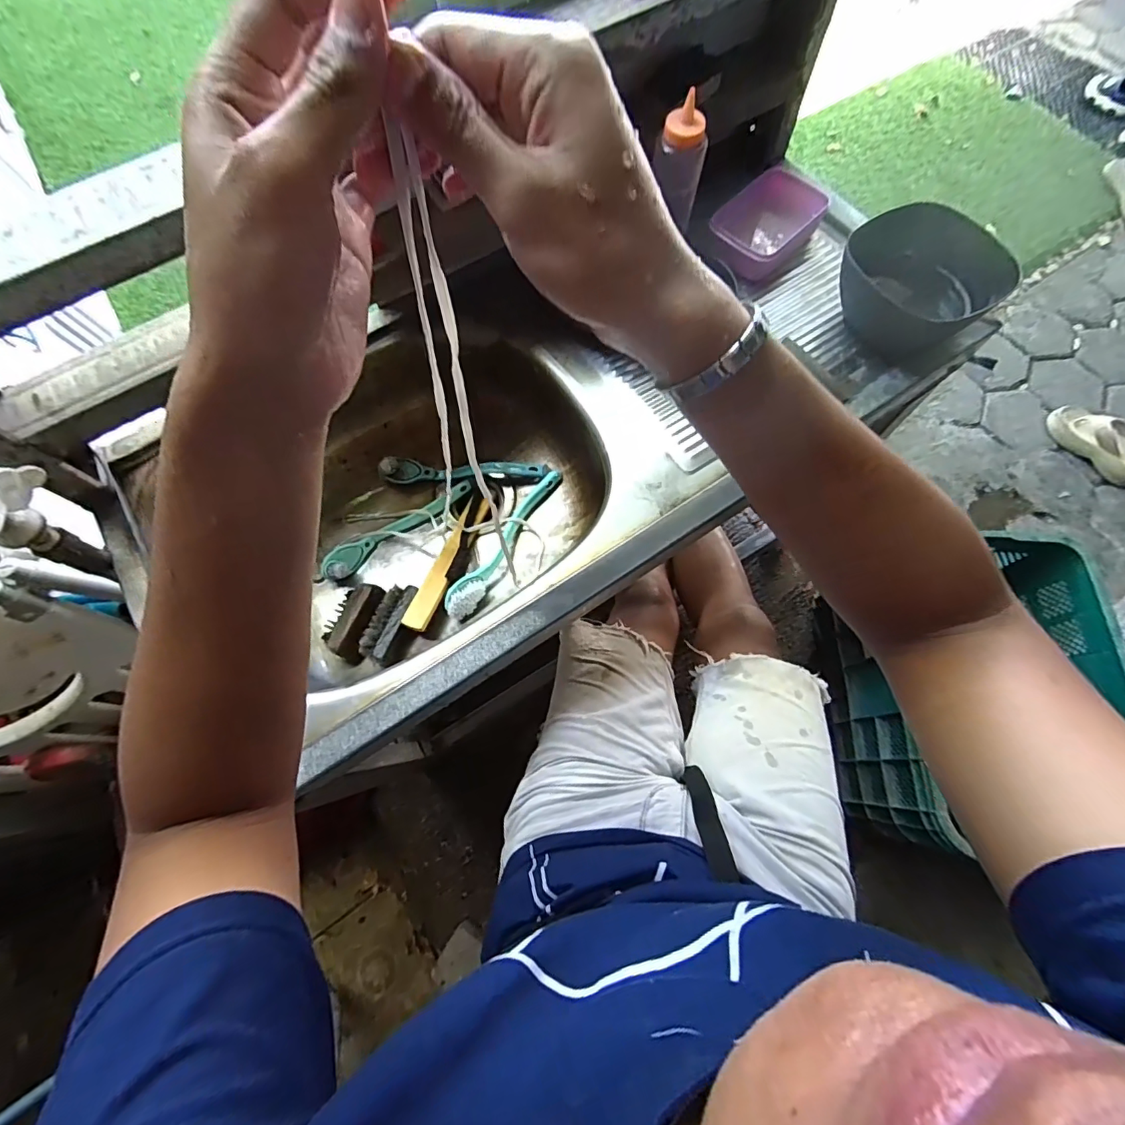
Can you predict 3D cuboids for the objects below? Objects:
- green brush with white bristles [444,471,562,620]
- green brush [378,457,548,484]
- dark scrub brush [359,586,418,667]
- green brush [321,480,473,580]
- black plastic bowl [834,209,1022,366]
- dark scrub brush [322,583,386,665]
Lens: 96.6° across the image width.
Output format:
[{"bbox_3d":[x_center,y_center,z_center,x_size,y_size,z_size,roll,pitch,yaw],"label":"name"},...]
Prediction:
[{"bbox_3d":[-0.077,-0.029,0.661,0.042,0.039,0.233,29,74,10],"label":"green brush with white bristles"},{"bbox_3d":[-0.135,-0.127,0.699,0.230,0.035,0.028,-1,71,0],"label":"green brush"},{"bbox_3d":[-0.215,0.076,0.628,0.043,0.032,0.099,15,72,6],"label":"dark scrub brush"},{"bbox_3d":[-0.225,-0.052,0.683,0.226,0.036,0.042,-40,75,-12],"label":"green brush"},{"bbox_3d":[0.413,-0.327,0.585,0.117,0.095,0.153,-36,74,-11],"label":"black plastic bowl"},{"bbox_3d":[-0.266,0.072,0.628,0.059,0.030,0.098,11,72,4],"label":"dark scrub brush"}]

